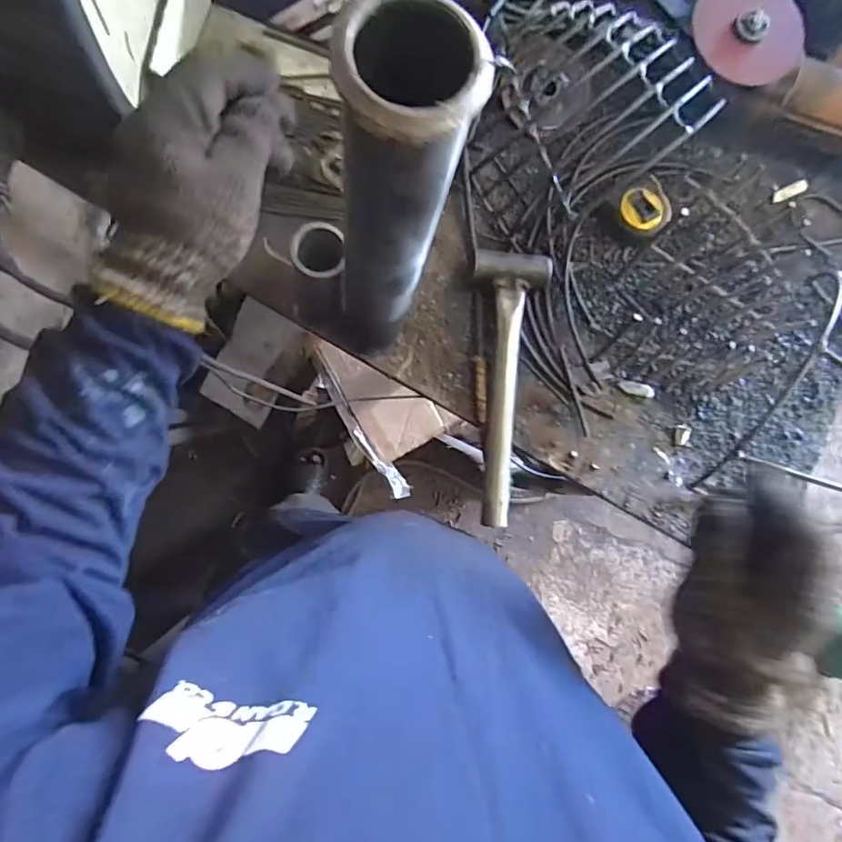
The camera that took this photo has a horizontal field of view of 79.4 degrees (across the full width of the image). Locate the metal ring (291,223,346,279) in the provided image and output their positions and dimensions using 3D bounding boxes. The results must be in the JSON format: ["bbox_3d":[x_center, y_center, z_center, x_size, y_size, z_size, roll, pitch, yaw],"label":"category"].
[{"bbox_3d":[-0.075,-0.124,0.368,0.038,0.007,0.039,-3,86,-7],"label":"metal ring"}]

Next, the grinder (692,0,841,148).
[{"bbox_3d":[0.424,-0.297,0.492,0.394,0.085,0.083,16,84,-5],"label":"grinder"}]

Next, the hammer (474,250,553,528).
[{"bbox_3d":[0.073,-0.030,0.459,0.065,0.031,0.241,5,85,-6],"label":"hammer"}]

